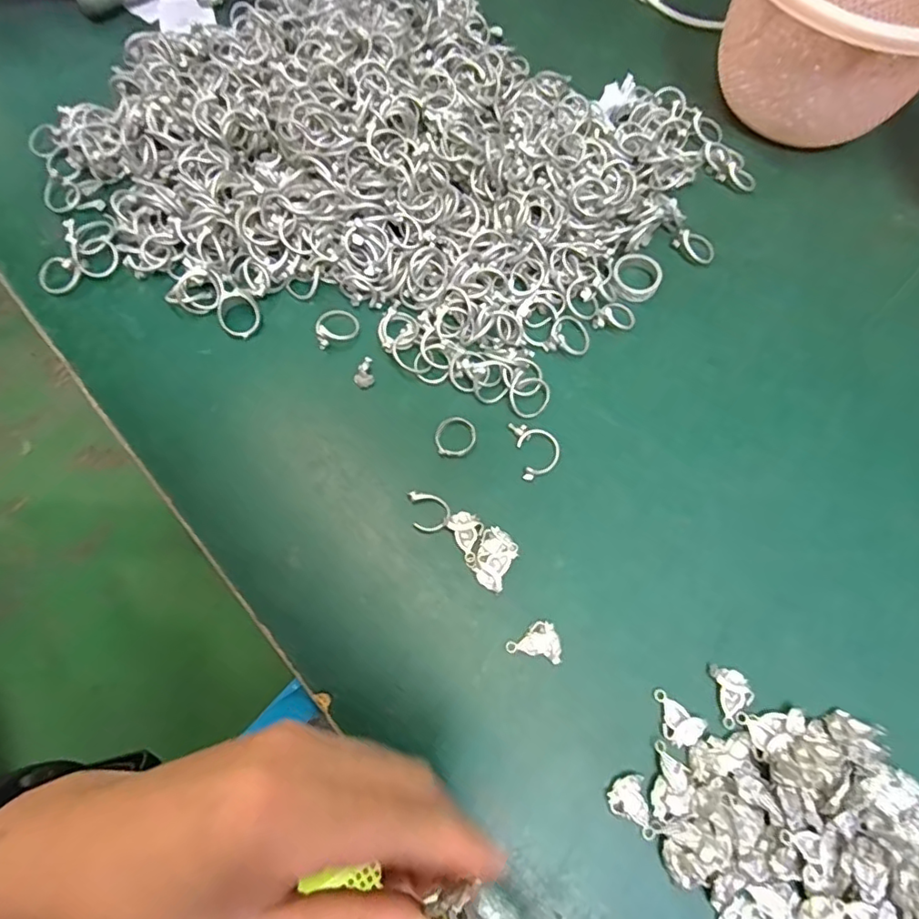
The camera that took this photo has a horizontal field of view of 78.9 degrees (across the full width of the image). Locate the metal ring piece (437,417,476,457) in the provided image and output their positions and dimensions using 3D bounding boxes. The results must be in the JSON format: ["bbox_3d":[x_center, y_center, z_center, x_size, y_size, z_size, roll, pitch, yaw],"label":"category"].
[{"bbox_3d":[-0.002,-0.012,0.275,0.019,0.004,0.020,1,70,-2],"label":"metal ring piece"}]

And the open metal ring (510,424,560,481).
[{"bbox_3d":[0.038,-0.006,0.275,0.021,0.004,0.029,-13,71,-7],"label":"open metal ring"}]

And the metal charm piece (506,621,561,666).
[{"bbox_3d":[0.033,0.078,0.243,0.023,0.005,0.016,14,70,3],"label":"metal charm piece"}]

